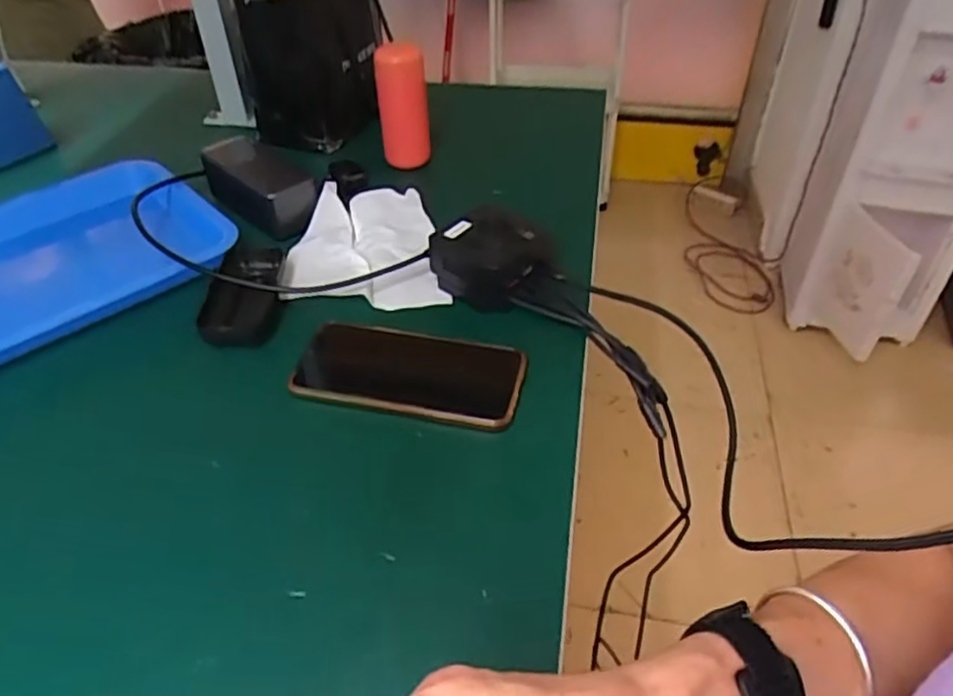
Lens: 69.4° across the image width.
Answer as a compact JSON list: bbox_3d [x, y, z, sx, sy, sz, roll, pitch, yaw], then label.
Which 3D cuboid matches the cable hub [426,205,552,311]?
[{"bbox_3d":[0.013,-0.076,0.563,0.077,0.050,0.081,-32,50,-30],"label":"cable hub"}]

